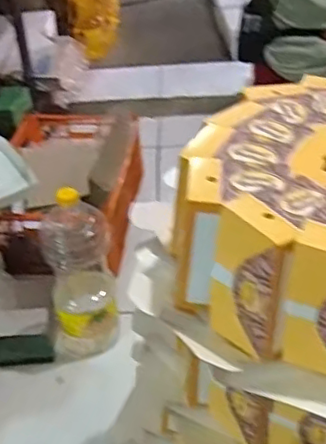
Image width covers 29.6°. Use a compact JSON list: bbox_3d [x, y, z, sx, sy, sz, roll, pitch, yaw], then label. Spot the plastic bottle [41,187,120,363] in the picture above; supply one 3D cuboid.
[{"bbox_3d":[-0.140,0.093,1.023,0.118,0.309,0.092,-12,38,-10],"label":"plastic bottle"}]

